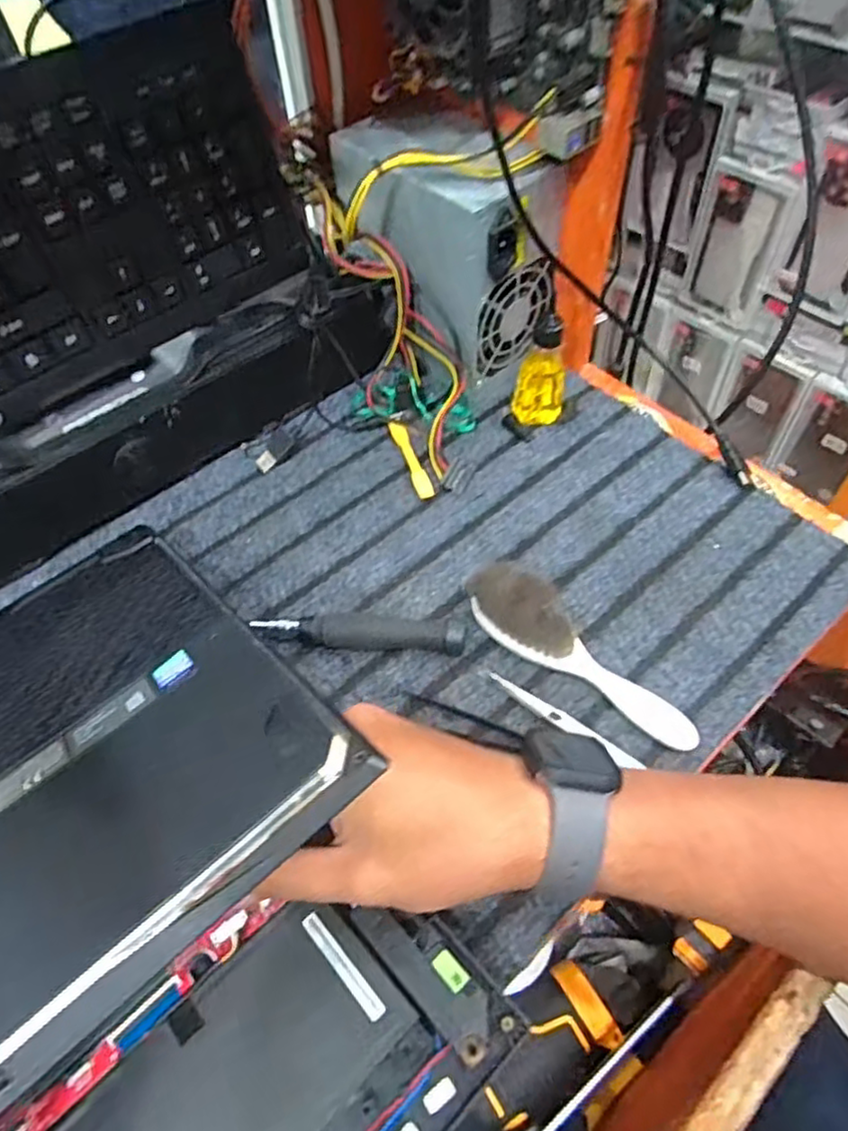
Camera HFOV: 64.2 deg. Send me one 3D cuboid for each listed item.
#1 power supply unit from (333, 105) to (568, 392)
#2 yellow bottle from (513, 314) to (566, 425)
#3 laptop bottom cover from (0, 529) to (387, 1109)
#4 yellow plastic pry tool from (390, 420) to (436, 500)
[{"bbox_3d":[0.013,-0.218,0.489,0.145,0.156,0.090,34,64,24],"label":"power supply unit"},{"bbox_3d":[0.082,-0.137,0.473,0.033,0.081,0.025,9,56,10],"label":"yellow bottle"},{"bbox_3d":[-0.255,0.128,0.283,0.395,0.015,0.304,-36,40,-19],"label":"laptop bottom cover"},{"bbox_3d":[-0.009,-0.076,0.481,0.012,0.010,0.070,-17,56,-8],"label":"yellow plastic pry tool"}]

